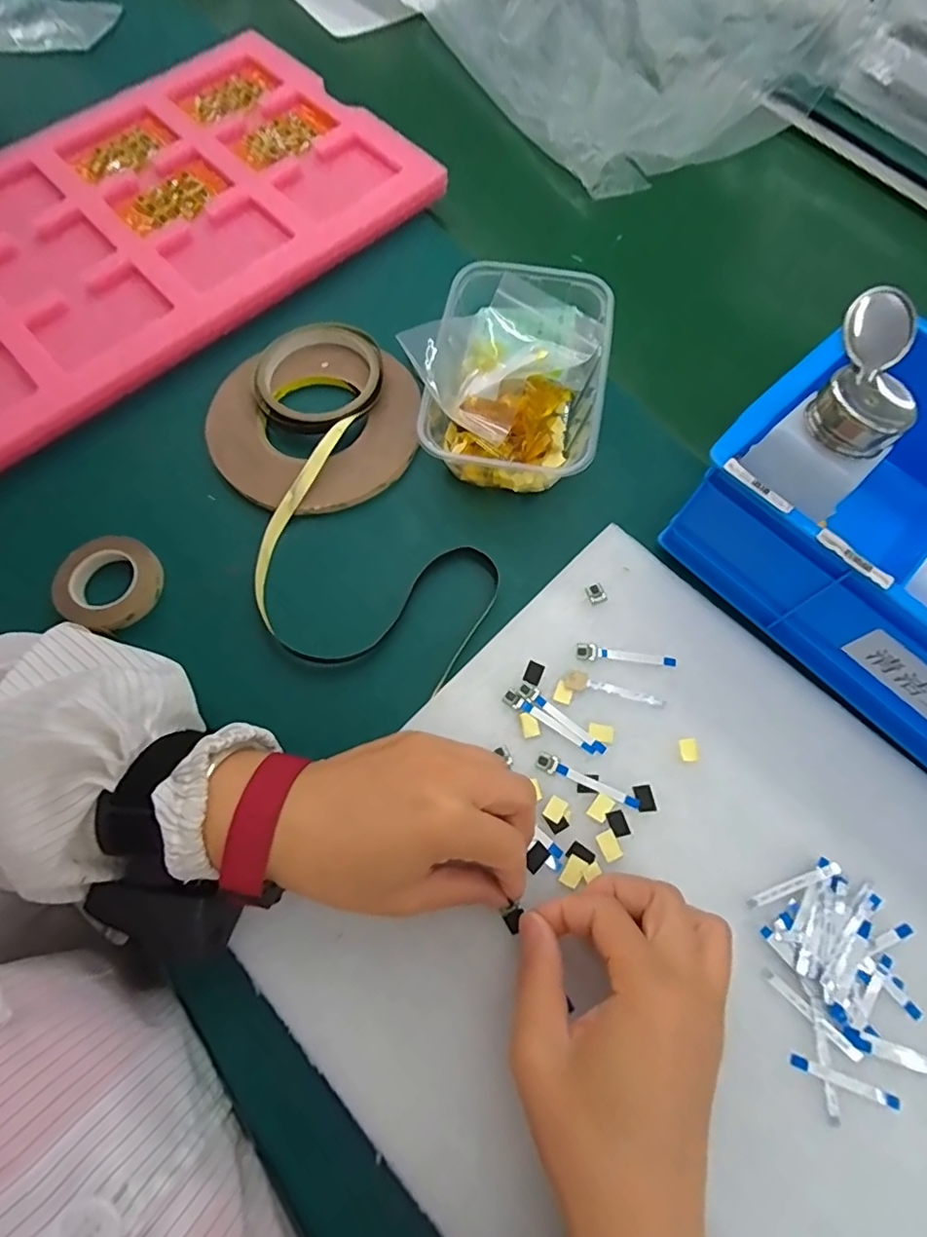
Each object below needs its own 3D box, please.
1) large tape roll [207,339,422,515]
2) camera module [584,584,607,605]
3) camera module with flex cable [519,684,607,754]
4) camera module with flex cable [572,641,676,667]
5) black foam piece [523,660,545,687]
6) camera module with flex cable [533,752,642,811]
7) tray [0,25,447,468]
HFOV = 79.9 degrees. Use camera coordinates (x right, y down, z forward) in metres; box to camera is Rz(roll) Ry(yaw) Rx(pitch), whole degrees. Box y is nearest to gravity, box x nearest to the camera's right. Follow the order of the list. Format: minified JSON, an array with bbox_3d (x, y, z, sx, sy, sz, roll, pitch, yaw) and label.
[{"bbox_3d":[-0.105,-0.140,0.401,0.146,0.016,0.136,-1,71,2],"label":"large tape roll"},{"bbox_3d":[0.084,-0.016,0.351,0.011,0.004,0.013,-18,71,-4],"label":"camera module"},{"bbox_3d":[0.057,0.058,0.323,0.059,0.004,0.009,39,77,15],"label":"camera module with flex cable"},{"bbox_3d":[0.099,0.022,0.336,0.060,0.004,0.011,5,71,5],"label":"camera module with flex cable"},{"bbox_3d":[0.042,0.032,0.333,0.010,0.004,0.014,23,73,10],"label":"black foam piece"},{"bbox_3d":[0.070,0.092,0.311,0.059,0.004,0.010,25,74,11],"label":"camera module with flex cable"},{"bbox_3d":[-0.302,-0.326,0.477,0.492,0.039,0.307,-40,73,-11],"label":"tray"}]

